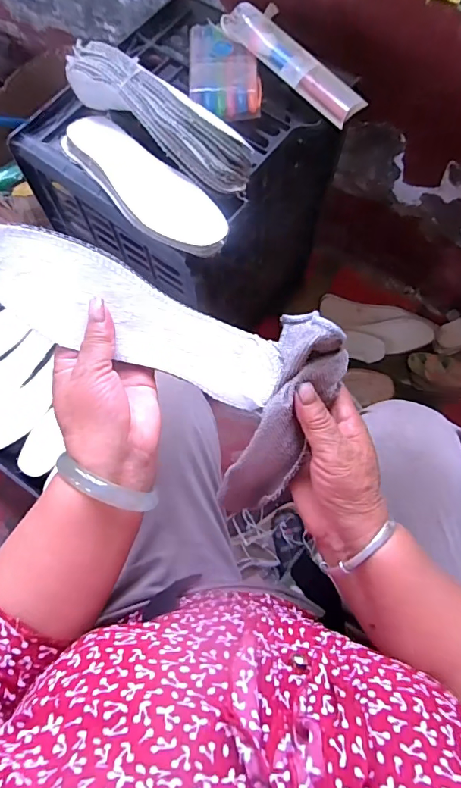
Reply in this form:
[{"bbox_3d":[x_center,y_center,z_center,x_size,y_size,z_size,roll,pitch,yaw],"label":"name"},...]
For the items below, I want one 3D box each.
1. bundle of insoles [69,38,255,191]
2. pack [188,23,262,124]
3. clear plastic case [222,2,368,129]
[{"bbox_3d":[-0.072,-0.300,0.479,0.229,0.054,0.073,39,75,12],"label":"bundle of insoles"},{"bbox_3d":[-0.007,-0.390,0.532,0.083,0.017,0.140,0,71,-1],"label":"pack"},{"bbox_3d":[0.073,-0.392,0.524,0.049,0.025,0.195,-42,77,-13],"label":"clear plastic case"}]

